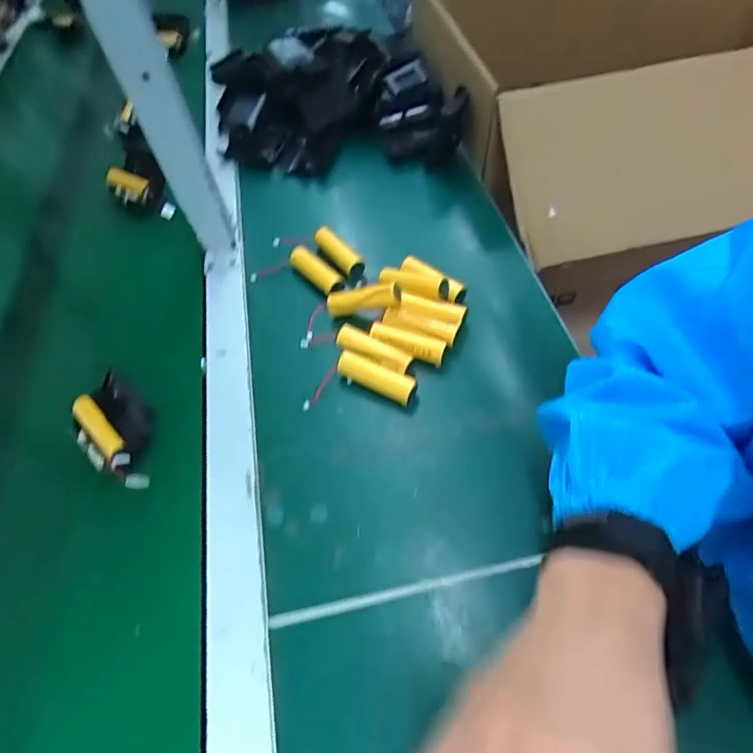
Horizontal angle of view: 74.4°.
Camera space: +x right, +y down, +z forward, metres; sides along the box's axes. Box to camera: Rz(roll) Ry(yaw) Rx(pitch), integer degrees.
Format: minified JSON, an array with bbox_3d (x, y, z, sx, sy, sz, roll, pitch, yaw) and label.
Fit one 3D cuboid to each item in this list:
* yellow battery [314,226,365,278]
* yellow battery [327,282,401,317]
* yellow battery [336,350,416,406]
[{"bbox_3d":[-0.039,-0.135,0.537,0.020,0.026,0.069,-34,58,-19],"label":"yellow battery"},{"bbox_3d":[-0.013,-0.073,0.475,0.074,0.018,0.017,-6,52,22],"label":"yellow battery"},{"bbox_3d":[-0.001,0.001,0.438,0.072,0.017,0.021,24,59,20],"label":"yellow battery"}]

